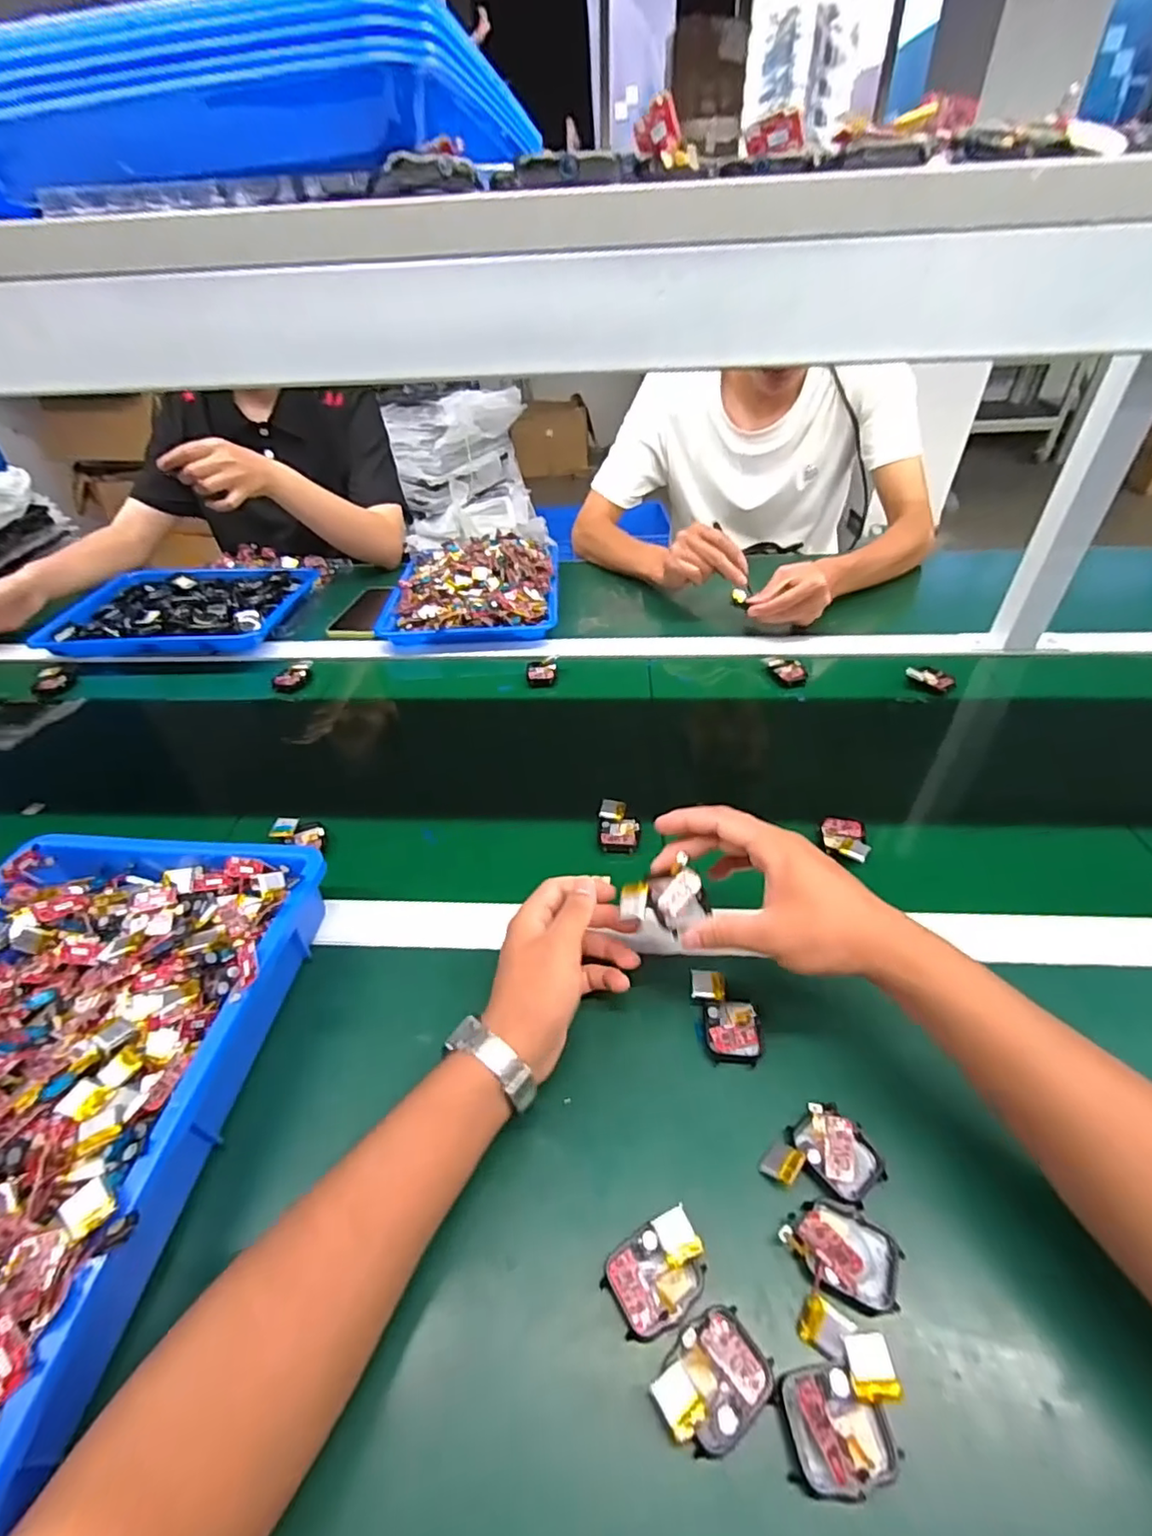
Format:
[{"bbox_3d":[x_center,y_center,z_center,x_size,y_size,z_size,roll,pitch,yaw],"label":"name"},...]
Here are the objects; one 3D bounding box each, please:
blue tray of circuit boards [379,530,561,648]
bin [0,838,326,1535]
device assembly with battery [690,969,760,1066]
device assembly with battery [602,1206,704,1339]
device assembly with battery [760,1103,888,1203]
[{"bbox_3d":[-0.152,-0.277,0.908,0.249,0.067,0.271,-2,41,2],"label":"blue tray of circuit boards"},{"bbox_3d":[-0.328,0.191,0.344,0.246,0.073,0.383,2,42,6],"label":"bin"},{"bbox_3d":[0.102,0.169,0.405,0.045,0.019,0.056,3,42,7],"label":"device assembly with battery"},{"bbox_3d":[0.042,0.253,0.300,0.050,0.012,0.038,-23,45,-21],"label":"device assembly with battery"},{"bbox_3d":[0.140,0.223,0.337,0.058,0.017,0.046,-23,45,-21],"label":"device assembly with battery"}]

